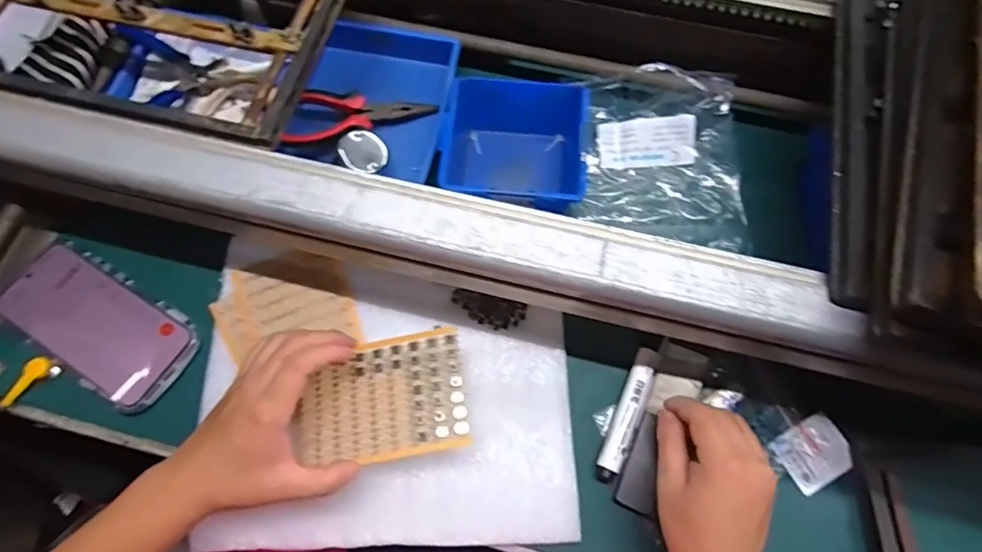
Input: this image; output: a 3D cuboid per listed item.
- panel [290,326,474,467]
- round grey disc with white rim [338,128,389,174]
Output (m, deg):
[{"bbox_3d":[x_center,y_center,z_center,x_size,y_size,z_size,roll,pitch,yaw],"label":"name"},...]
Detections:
[{"bbox_3d":[-0.080,0.087,0.373,0.120,0.019,0.085,-9,73,-2],"label":"panel"},{"bbox_3d":[-0.110,-0.107,0.447,0.043,0.008,0.043,9,67,-22],"label":"round grey disc with white rim"}]

